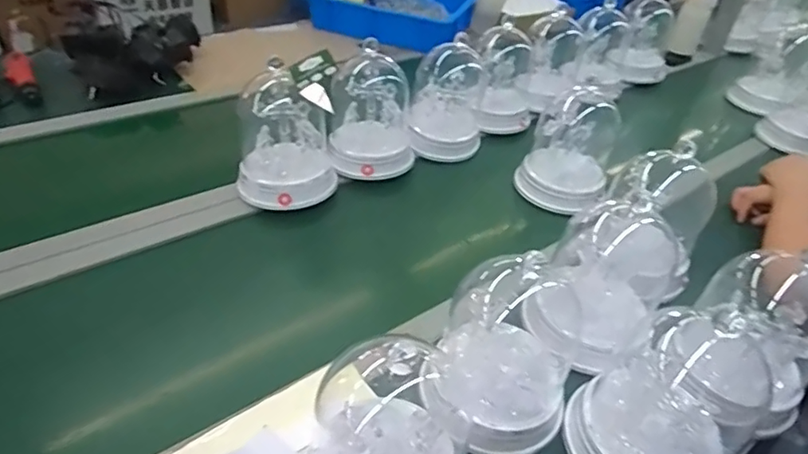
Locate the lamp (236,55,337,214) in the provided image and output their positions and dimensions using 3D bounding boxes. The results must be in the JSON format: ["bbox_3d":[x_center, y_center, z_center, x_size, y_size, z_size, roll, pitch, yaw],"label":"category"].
[{"bbox_3d":[-0.179,-0.135,0.803,0.144,0.188,0.134,-2,40,-11],"label":"lamp"}]

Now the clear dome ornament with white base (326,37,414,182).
[{"bbox_3d":[-0.053,-0.207,0.902,0.146,0.194,0.175,3,39,-5],"label":"clear dome ornament with white base"}]

